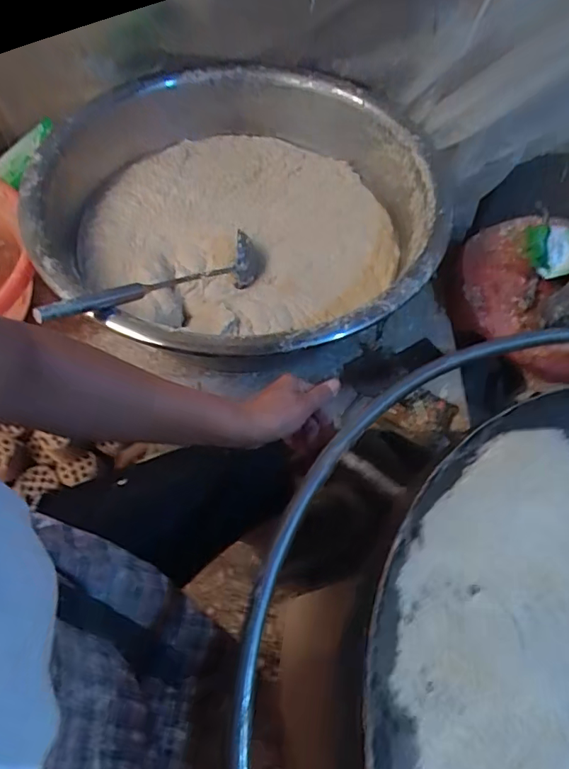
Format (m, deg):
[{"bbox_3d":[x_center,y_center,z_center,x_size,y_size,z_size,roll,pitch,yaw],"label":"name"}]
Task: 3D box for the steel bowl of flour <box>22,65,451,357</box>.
[{"bbox_3d":[-0.077,-0.290,0.825,0.586,0.147,0.655,1,59,-3],"label":"steel bowl of flour"}]

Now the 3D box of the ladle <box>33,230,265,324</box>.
[{"bbox_3d":[-0.148,-0.140,0.691,0.059,0.065,0.380,41,41,19],"label":"ladle"}]

